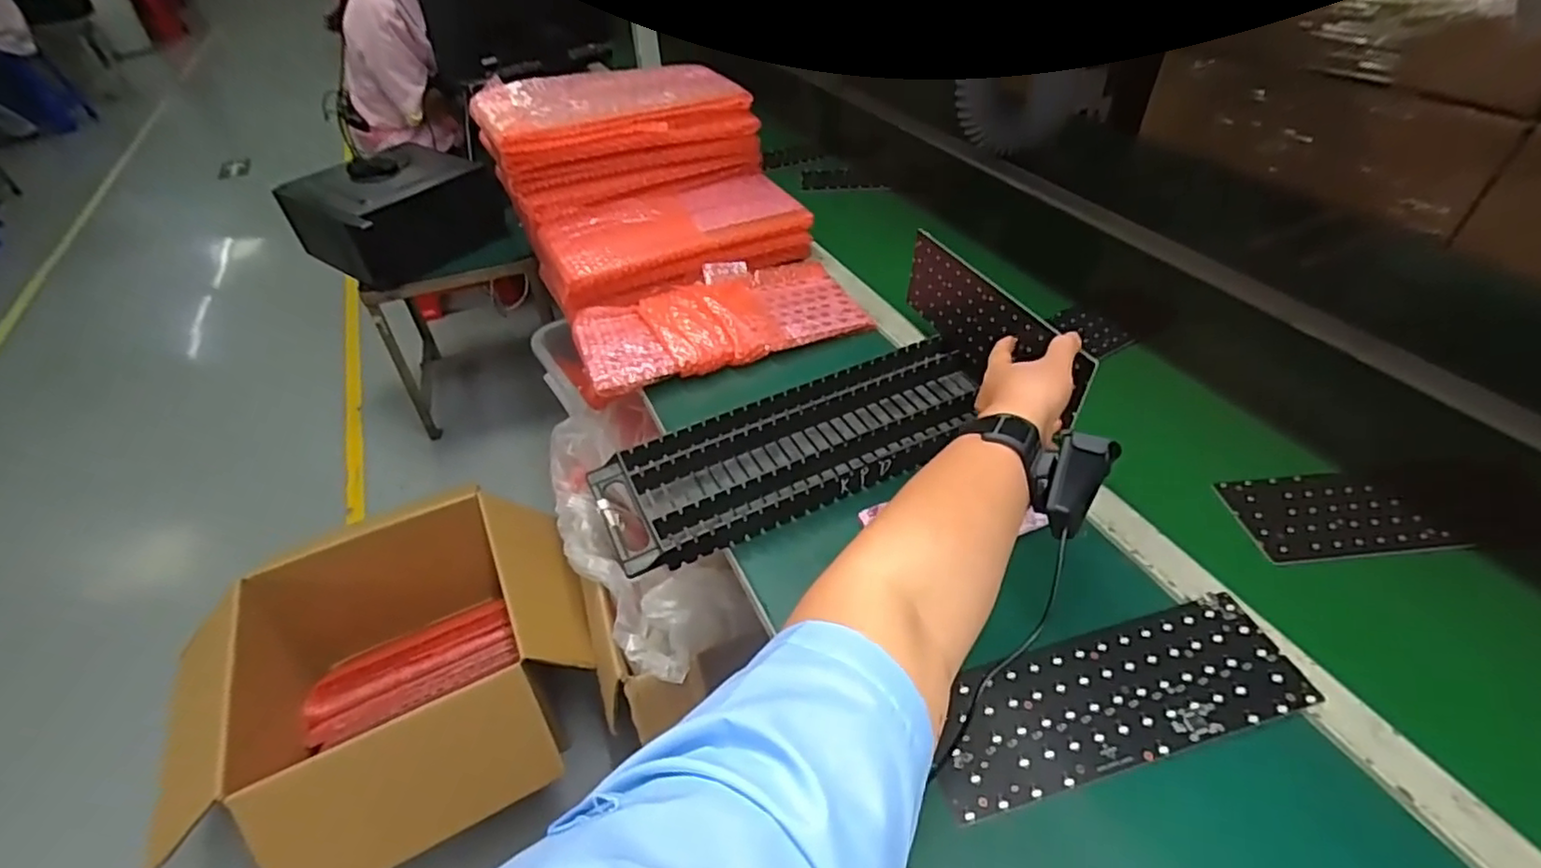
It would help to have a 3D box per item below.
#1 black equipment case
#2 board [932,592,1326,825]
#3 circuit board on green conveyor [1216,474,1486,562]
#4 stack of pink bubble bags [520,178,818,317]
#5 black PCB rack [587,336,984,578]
[{"bbox_3d":[-0.920,-0.552,1.627,0.326,0.186,0.383,26,50,28],"label":"black equipment case"},{"bbox_3d":[0.242,0.186,0.468,0.274,0.006,0.088,-13,44,-10],"label":"board"},{"bbox_3d":[0.504,0.072,0.588,0.168,0.007,0.092,-5,43,-2],"label":"circuit board on green conveyor"},{"bbox_3d":[-0.133,-0.272,0.915,0.363,0.074,0.162,-20,46,-17],"label":"stack of pink bubble bags"},{"bbox_3d":[0.038,0.010,0.658,0.414,0.035,0.150,-22,46,-19],"label":"black PCB rack"}]

